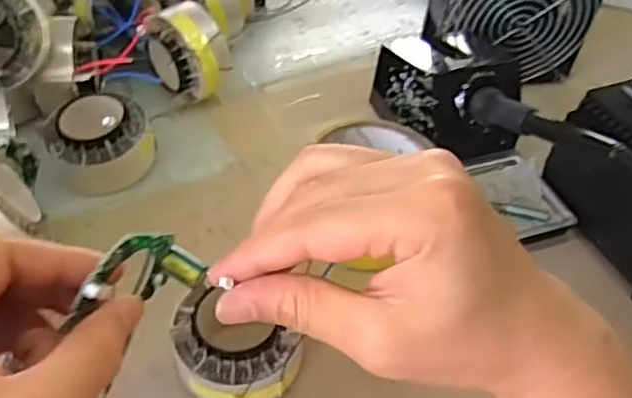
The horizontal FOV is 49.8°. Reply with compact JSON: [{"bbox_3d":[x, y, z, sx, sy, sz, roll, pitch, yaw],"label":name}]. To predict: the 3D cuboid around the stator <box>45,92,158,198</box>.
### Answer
[{"bbox_3d":[-0.137,-0.036,0.439,0.061,0.043,0.053,-27,54,-27],"label":"stator"}]

